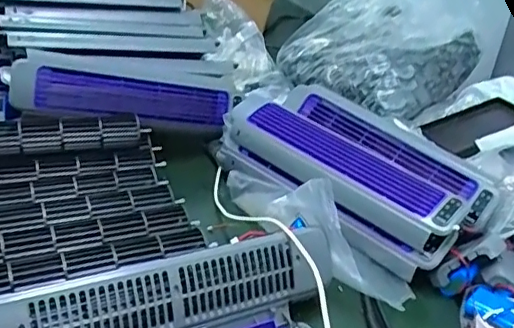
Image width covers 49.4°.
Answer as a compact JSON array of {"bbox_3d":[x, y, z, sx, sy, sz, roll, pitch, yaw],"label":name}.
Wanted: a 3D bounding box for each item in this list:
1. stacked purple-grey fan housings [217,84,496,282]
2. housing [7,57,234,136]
[{"bbox_3d":[0.113,0.002,0.668,0.316,0.086,0.172,28,37,32],"label":"stacked purple-grey fan housings"},{"bbox_3d":[-0.155,-0.083,0.699,0.277,0.066,0.058,3,26,-37],"label":"housing"}]

